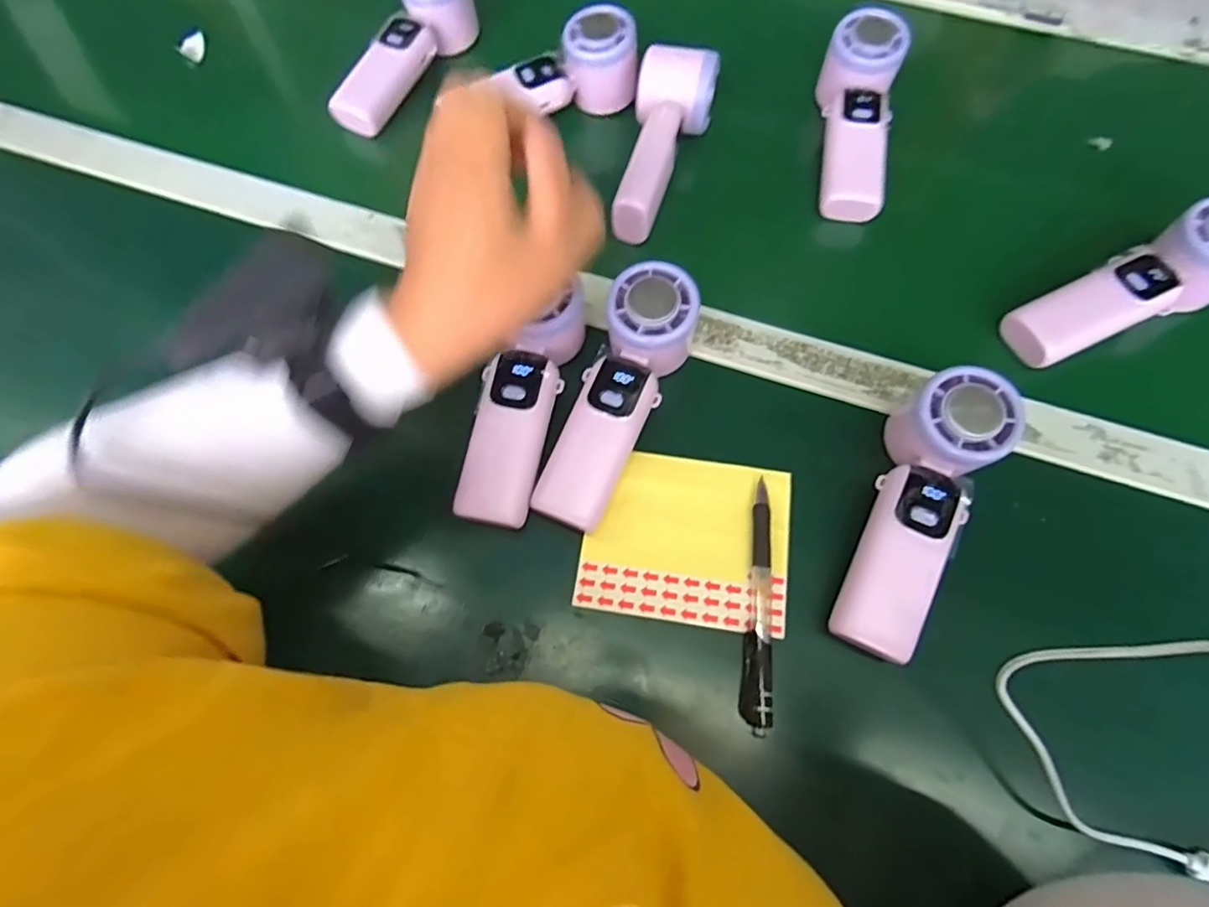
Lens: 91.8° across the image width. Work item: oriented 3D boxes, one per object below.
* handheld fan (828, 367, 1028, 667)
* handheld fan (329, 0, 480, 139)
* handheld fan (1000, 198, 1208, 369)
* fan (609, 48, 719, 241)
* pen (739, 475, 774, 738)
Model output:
[{"bbox_3d":[0.176,0.032,0.335,0.056,0.050,0.167,25,83,11],"label":"handheld fan"},{"bbox_3d":[-0.171,-0.345,0.506,0.057,0.064,0.171,32,86,13],"label":"handheld fan"},{"bbox_3d":[0.356,-0.110,0.386,0.166,0.048,0.056,-26,69,-10],"label":"handheld fan"},{"bbox_3d":[0.043,-0.232,0.438,0.057,0.051,0.144,13,68,6],"label":"fan"},{"bbox_3d":[0.089,0.082,0.332,0.014,0.011,0.138,7,68,4],"label":"pen"}]

